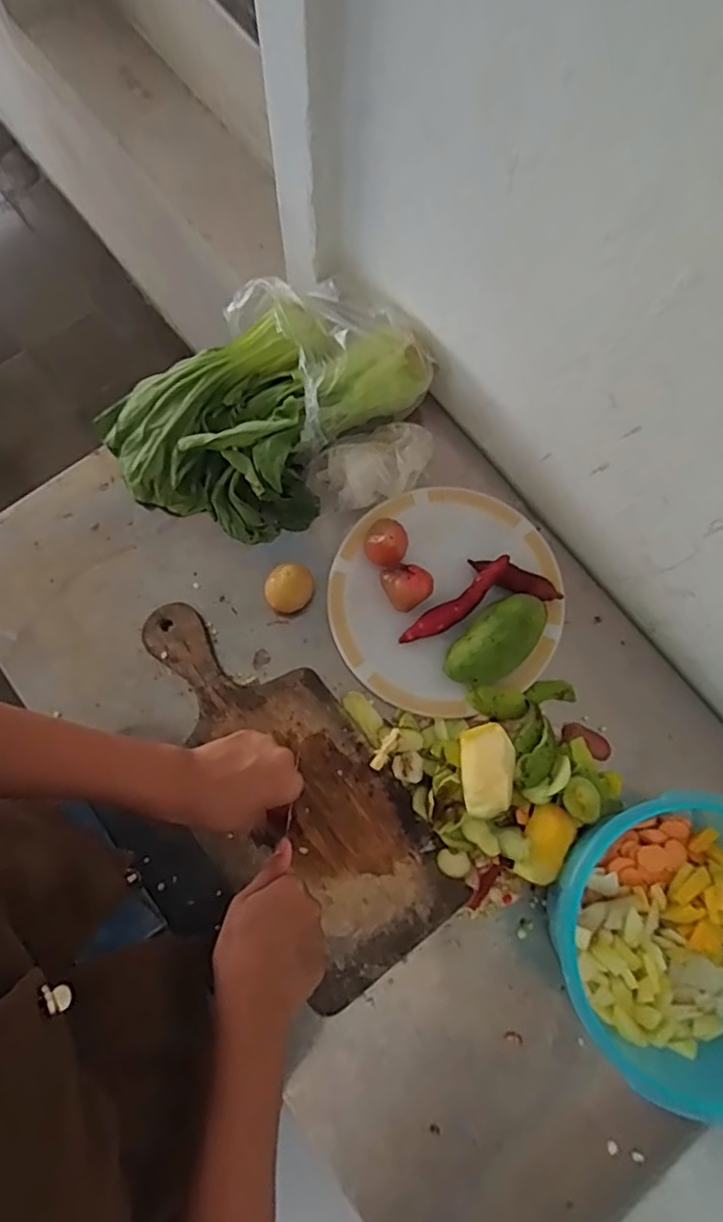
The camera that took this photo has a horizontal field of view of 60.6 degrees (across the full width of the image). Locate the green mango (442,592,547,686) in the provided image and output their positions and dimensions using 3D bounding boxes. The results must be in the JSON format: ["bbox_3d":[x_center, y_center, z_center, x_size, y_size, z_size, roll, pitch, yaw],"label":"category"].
[{"bbox_3d":[0.125,0.027,0.562,0.054,0.040,0.101,43,79,8],"label":"green mango"}]

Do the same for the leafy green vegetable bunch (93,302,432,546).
[{"bbox_3d":[-0.090,-0.184,0.599,0.294,0.076,0.181,-27,79,-7],"label":"leafy green vegetable bunch"}]

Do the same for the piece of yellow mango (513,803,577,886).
[{"bbox_3d":[0.154,0.197,0.520,0.036,0.016,0.064,24,77,4],"label":"piece of yellow mango"}]

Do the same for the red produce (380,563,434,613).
[{"bbox_3d":[0.042,-0.025,0.578,0.044,0.034,0.041,0,77,-1],"label":"red produce"}]

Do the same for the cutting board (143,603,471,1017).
[{"bbox_3d":[-0.074,0.149,0.551,0.159,0.017,0.366,-36,79,-9],"label":"cutting board"}]

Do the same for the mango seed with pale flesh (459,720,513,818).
[{"bbox_3d":[0.109,0.137,0.537,0.042,0.036,0.076,4,76,0],"label":"mango seed with pale flesh"}]

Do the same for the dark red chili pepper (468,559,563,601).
[{"bbox_3d":[0.144,-0.028,0.583,0.087,0.019,0.024,20,77,3],"label":"dark red chili pepper"}]

